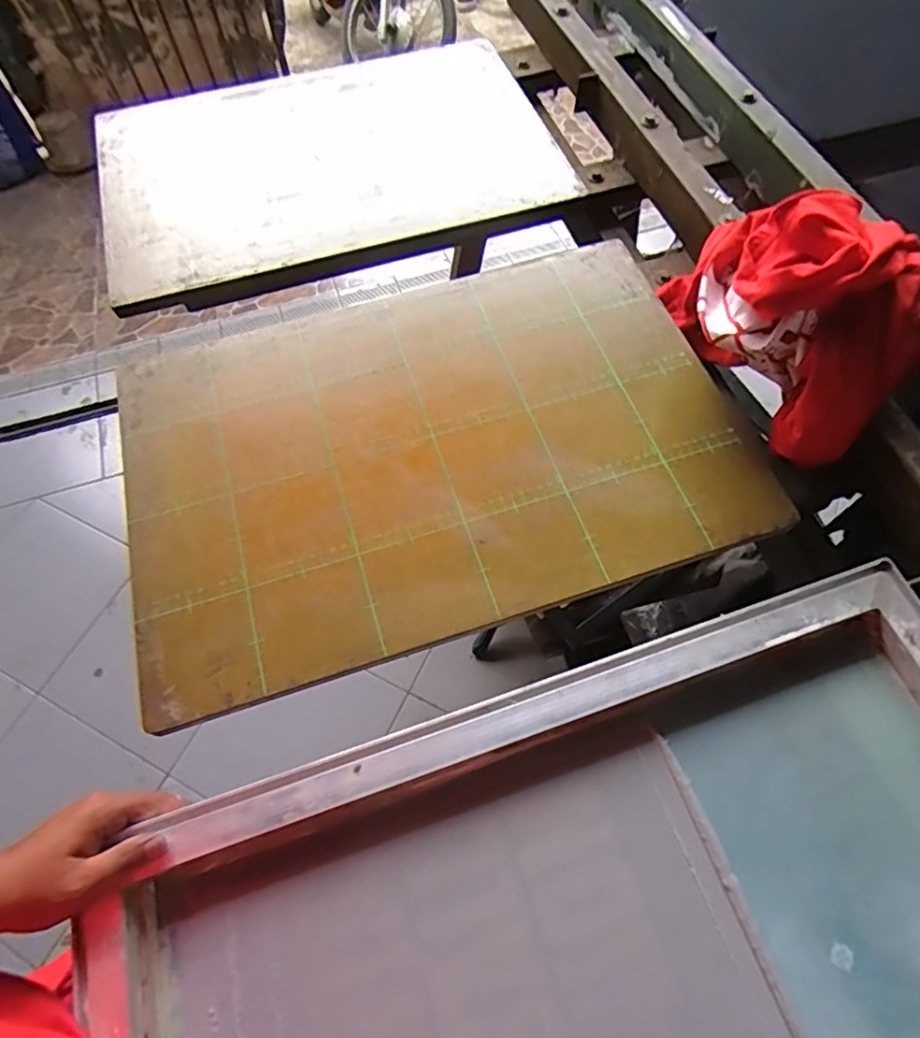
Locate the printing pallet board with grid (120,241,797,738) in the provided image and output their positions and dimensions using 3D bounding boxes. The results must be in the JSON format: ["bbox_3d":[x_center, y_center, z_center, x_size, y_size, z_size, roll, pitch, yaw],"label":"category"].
[{"bbox_3d":[-0.031,-0.082,0.583,0.587,0.018,0.399,-17,64,-8],"label":"printing pallet board with grid"}]

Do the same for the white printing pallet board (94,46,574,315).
[{"bbox_3d":[-0.182,-0.499,0.786,0.590,0.028,0.397,-17,64,-8],"label":"white printing pallet board"}]

